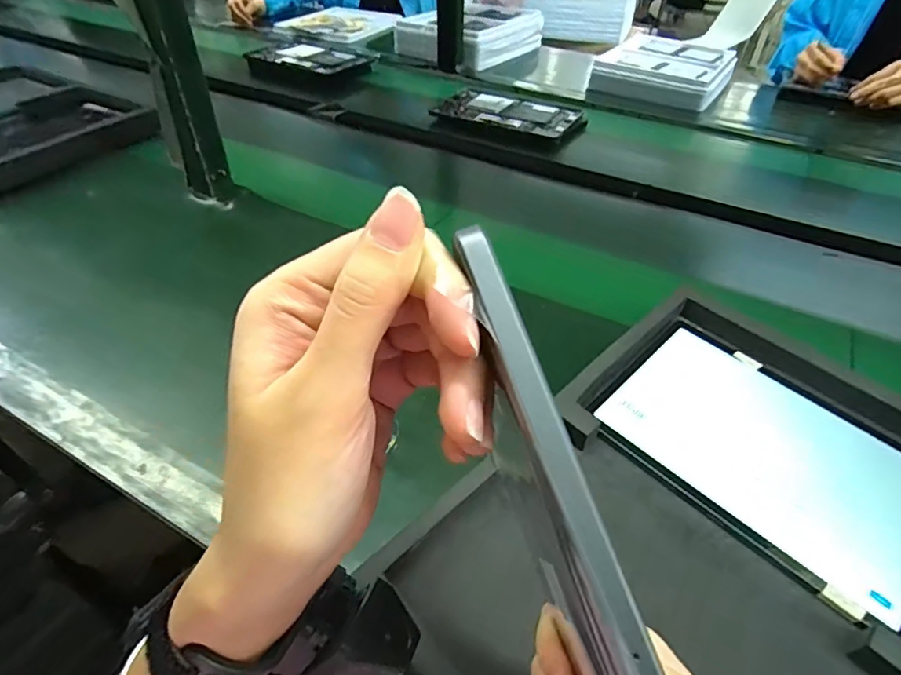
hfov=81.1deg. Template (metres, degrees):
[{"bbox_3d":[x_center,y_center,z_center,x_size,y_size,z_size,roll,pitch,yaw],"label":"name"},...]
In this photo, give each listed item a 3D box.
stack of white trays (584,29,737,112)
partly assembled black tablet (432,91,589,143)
[{"bbox_3d":[0.509,-0.637,1.242,0.277,0.058,0.338,25,48,23],"label":"stack of white trays"},{"bbox_3d":[0.113,-0.435,1.020,0.279,0.019,0.167,18,45,18],"label":"partly assembled black tablet"}]

